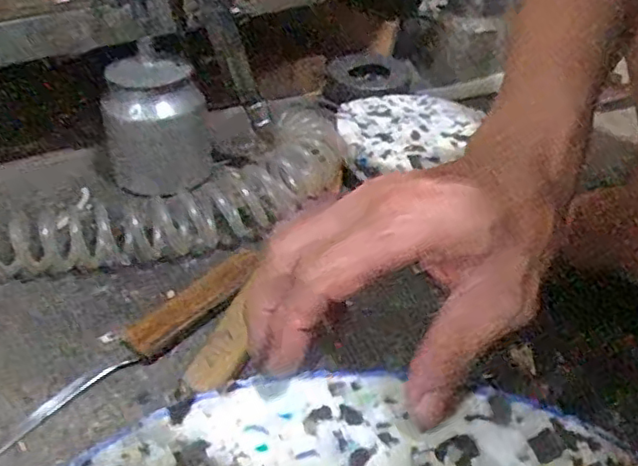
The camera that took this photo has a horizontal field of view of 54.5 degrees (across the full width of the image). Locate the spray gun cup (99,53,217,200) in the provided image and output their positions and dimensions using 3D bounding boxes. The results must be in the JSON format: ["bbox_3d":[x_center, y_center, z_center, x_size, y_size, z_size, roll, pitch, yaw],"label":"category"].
[{"bbox_3d":[-0.165,-0.115,0.621,0.098,0.119,0.090,0,39,0],"label":"spray gun cup"}]

